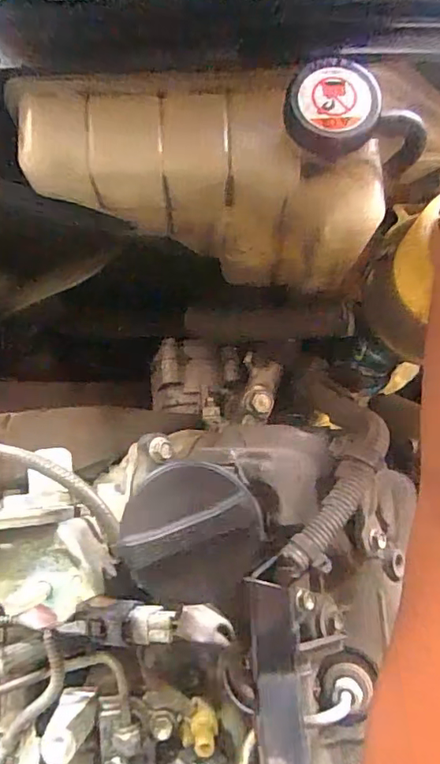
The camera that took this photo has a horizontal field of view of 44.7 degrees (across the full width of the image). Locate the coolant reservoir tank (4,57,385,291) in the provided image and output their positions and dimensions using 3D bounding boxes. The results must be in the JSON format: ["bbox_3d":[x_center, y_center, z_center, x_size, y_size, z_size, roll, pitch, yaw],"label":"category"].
[{"bbox_3d":[-0.009,-0.133,0.339,0.212,0.137,0.078,10,77,2],"label":"coolant reservoir tank"}]

